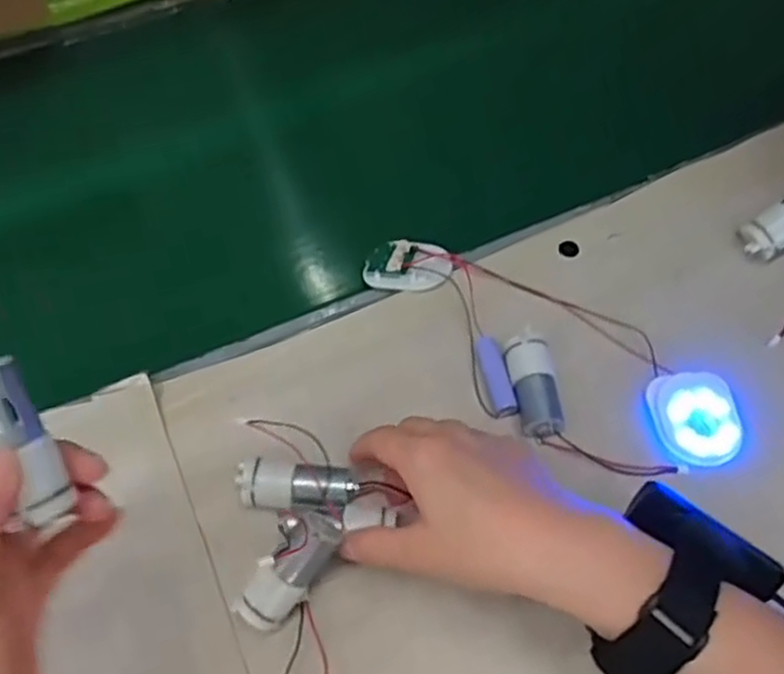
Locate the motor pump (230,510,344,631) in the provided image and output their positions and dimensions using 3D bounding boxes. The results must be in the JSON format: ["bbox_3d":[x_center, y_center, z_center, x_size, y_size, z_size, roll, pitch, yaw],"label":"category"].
[{"bbox_3d":[-0.050,0.118,0.376,0.022,0.028,0.062,39,90,25],"label":"motor pump"}]

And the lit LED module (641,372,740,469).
[{"bbox_3d":[0.176,0.046,0.430,0.049,0.007,0.055,-5,57,-1],"label":"lit LED module"}]

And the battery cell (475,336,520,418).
[{"bbox_3d":[0.062,0.025,0.452,0.015,0.014,0.051,-12,61,-5],"label":"battery cell"}]

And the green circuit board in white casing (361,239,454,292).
[{"bbox_3d":[0.012,-0.049,0.503,0.058,0.008,0.042,16,59,12],"label":"green circuit board in white casing"}]

